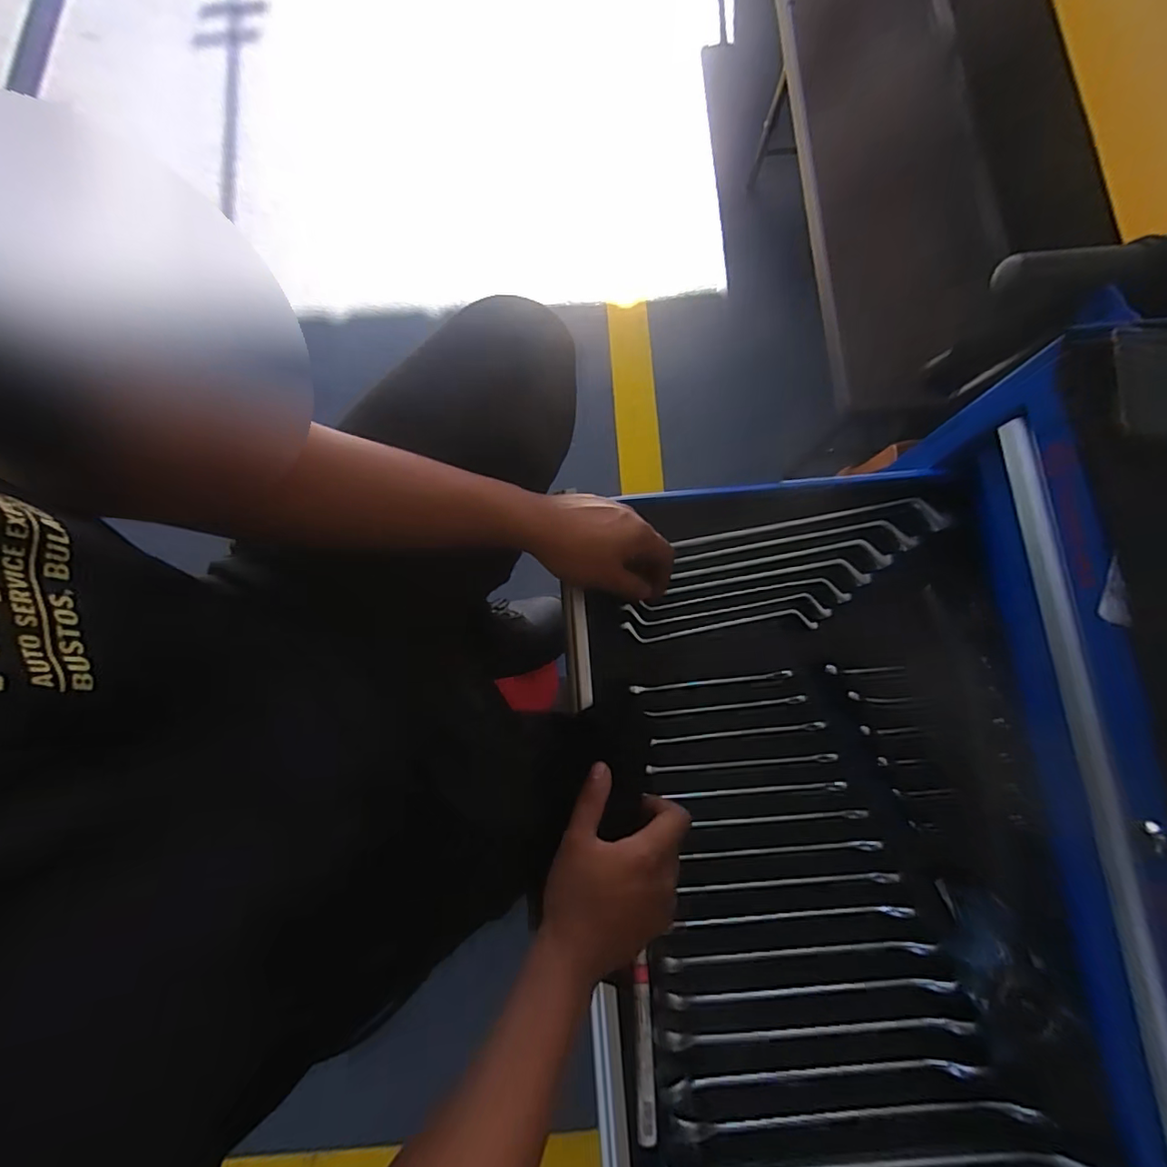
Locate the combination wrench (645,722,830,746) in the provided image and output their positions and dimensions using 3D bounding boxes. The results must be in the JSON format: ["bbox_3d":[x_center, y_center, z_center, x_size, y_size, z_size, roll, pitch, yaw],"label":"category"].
[{"bbox_3d":[0.139,0.136,0.495,0.156,0.014,0.007,-6,79,0],"label":"combination wrench"}]

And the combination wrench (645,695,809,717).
[{"bbox_3d":[0.129,0.113,0.500,0.144,0.011,0.007,-6,79,0],"label":"combination wrench"}]

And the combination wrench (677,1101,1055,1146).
[{"bbox_3d":[0.217,0.425,0.435,0.283,0.020,0.015,-4,79,0],"label":"combination wrench"}]

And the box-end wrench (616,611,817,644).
[{"bbox_3d":[0.128,0.040,0.516,0.181,0.007,0.020,-4,79,0],"label":"box-end wrench"}]

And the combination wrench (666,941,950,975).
[{"bbox_3d":[0.180,0.312,0.460,0.228,0.018,0.010,-4,79,0],"label":"combination wrench"}]

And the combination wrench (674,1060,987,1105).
[{"bbox_3d":[0.192,0.399,0.443,0.251,0.014,0.014,-6,79,0],"label":"combination wrench"}]

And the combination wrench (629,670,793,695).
[{"bbox_3d":[0.117,0.091,0.503,0.147,0.011,0.007,-6,79,0],"label":"combination wrench"}]

